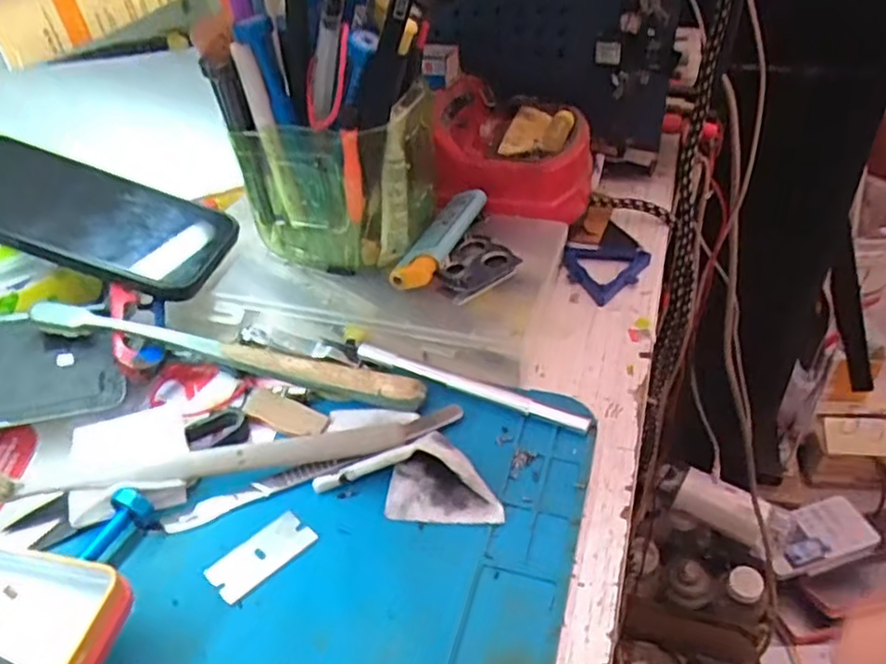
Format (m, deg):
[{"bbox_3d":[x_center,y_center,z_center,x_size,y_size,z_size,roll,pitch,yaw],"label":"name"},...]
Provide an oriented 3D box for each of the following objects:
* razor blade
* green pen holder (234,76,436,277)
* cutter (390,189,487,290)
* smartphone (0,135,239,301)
[{"bbox_3d":[-0.069,0.083,0.266,0.039,0.004,0.020,-33,48,-30],"label":"razor blade"},{"bbox_3d":[-0.049,-0.070,0.358,0.082,0.090,0.058,7,41,13],"label":"green pen holder"},{"bbox_3d":[0.001,-0.049,0.360,0.021,0.016,0.075,17,44,24],"label":"cutter"},{"bbox_3d":[-0.184,-0.061,0.355,0.147,0.011,0.072,19,42,-1],"label":"smartphone"}]

